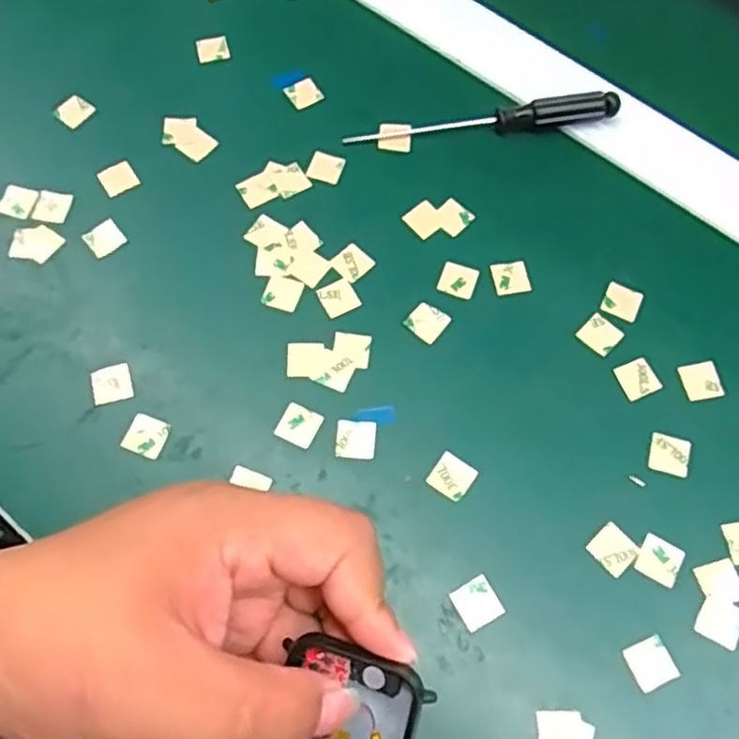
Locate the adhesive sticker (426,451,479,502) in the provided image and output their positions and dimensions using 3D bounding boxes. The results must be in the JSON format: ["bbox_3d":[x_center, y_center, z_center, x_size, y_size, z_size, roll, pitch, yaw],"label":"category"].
[{"bbox_3d":[0.033,0.043,0.282,0.016,0.004,0.016,35,72,9],"label":"adhesive sticker"}]

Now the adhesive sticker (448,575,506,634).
[{"bbox_3d":[0.040,0.087,0.263,0.016,0.004,0.016,-27,71,-13],"label":"adhesive sticker"}]

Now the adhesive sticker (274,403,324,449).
[{"bbox_3d":[-0.029,0.023,0.288,0.016,0.004,0.016,25,69,4],"label":"adhesive sticker"}]

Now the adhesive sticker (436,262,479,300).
[{"bbox_3d":[0.039,-0.040,0.316,0.016,0.004,0.016,20,73,2],"label":"adhesive sticker"}]

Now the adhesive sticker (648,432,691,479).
[{"bbox_3d":[0.122,0.035,0.287,0.016,0.004,0.016,14,72,7],"label":"adhesive sticker"}]

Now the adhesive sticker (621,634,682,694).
[{"bbox_3d":[0.102,0.107,0.257,0.016,0.004,0.016,-23,71,-10],"label":"adhesive sticker"}]

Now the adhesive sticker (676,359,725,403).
[{"bbox_3d":[0.140,0.005,0.300,0.015,0.004,0.016,-13,72,-2],"label":"adhesive sticker"}]

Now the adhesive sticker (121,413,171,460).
[{"bbox_3d":[-0.090,0.027,0.285,0.015,0.004,0.015,21,76,-3],"label":"adhesive sticker"}]

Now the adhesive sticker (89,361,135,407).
[{"bbox_3d":[-0.107,0.006,0.292,0.015,0.004,0.016,-16,68,-8],"label":"adhesive sticker"}]

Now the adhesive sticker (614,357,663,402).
[{"bbox_3d":[0.114,0.004,0.300,0.016,0.004,0.016,-22,74,-7],"label":"adhesive sticker"}]

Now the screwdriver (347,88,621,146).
[{"bbox_3d":[0.055,-0.122,0.342,0.132,0.014,0.011,-5,67,-3],"label":"screwdriver"}]

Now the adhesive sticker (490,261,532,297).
[{"bbox_3d":[0.063,-0.041,0.316,0.016,0.004,0.015,-9,68,-5],"label":"adhesive sticker"}]

